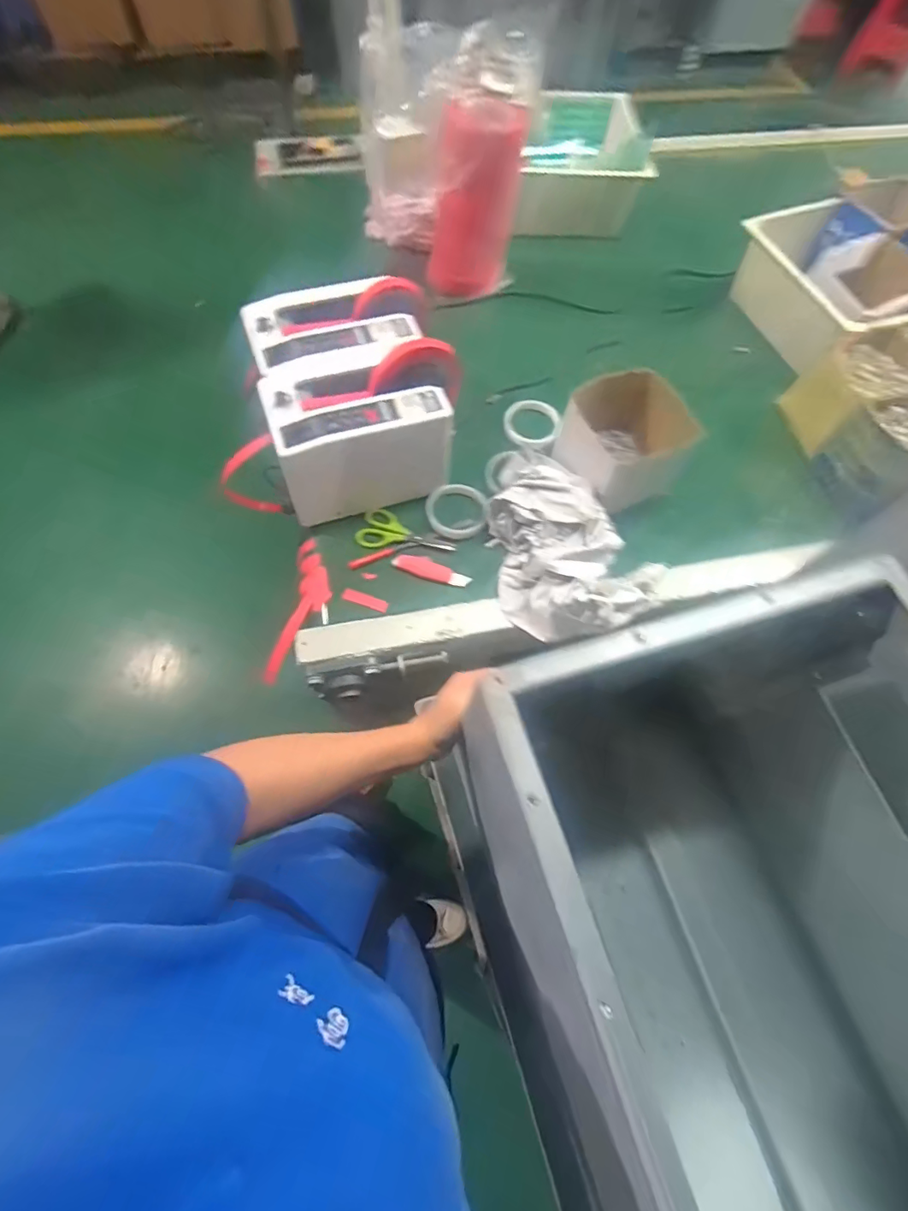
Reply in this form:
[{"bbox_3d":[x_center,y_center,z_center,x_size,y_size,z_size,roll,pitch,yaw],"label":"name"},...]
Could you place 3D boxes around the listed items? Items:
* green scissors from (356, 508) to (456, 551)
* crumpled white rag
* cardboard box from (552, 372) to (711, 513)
[{"bbox_3d":[-0.065,-0.090,0.675,0.130,0.006,0.061,18,67,5],"label":"green scissors"},{"bbox_3d":[0.132,-0.076,0.631,0.258,0.083,0.207,42,72,14],"label":"crumpled white rag"},{"bbox_3d":[0.223,-0.219,0.682,0.143,0.116,0.135,-20,69,-10],"label":"cardboard box"}]

